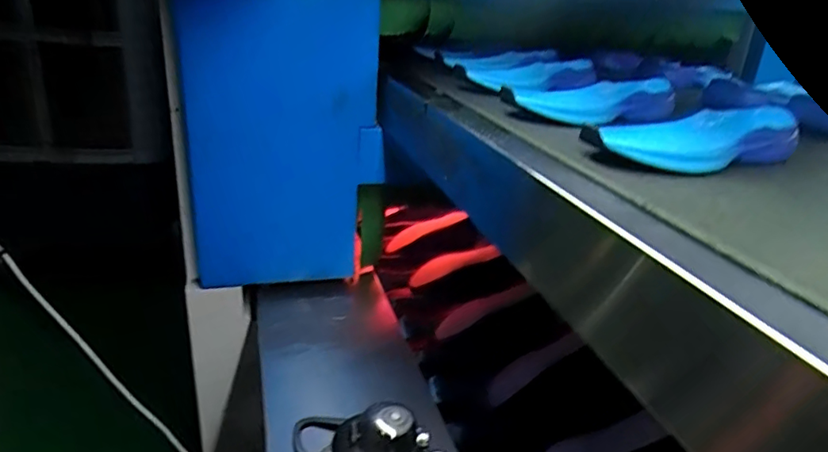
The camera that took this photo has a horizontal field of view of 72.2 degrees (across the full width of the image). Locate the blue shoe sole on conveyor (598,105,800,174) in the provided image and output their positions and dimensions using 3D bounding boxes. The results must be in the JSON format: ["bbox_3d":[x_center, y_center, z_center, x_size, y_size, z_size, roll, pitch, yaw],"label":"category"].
[{"bbox_3d":[0.288,-0.094,0.584,0.262,0.040,0.104,-9,29,-28],"label":"blue shoe sole on conveyor"}]

